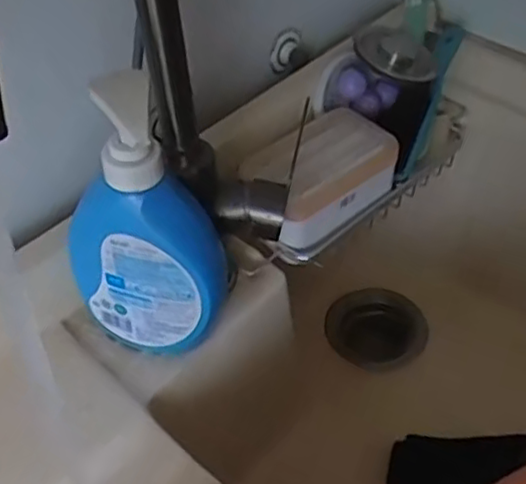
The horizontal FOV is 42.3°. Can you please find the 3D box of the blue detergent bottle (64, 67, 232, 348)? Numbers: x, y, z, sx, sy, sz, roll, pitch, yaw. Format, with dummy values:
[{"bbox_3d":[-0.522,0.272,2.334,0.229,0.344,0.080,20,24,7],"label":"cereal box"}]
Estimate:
[{"bbox_3d":[-0.081,-0.012,0.424,0.102,0.198,0.048,5,48,7],"label":"blue detergent bottle"}]

